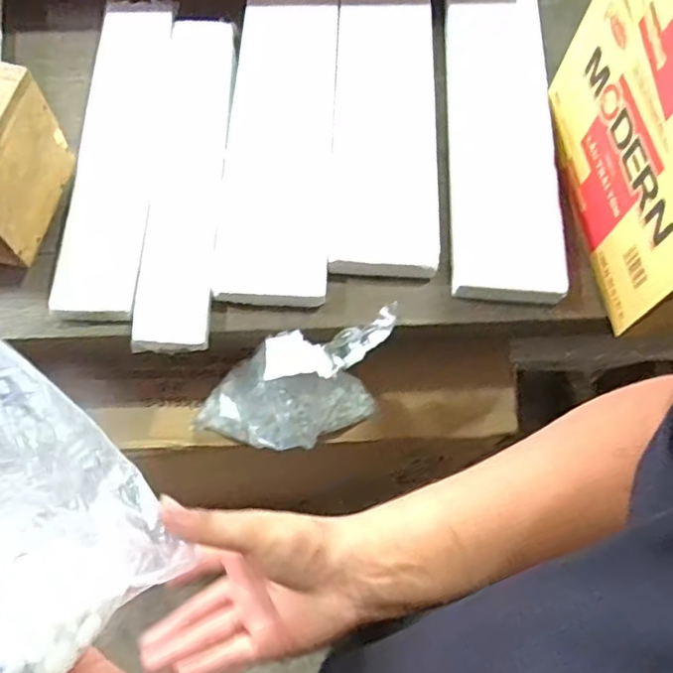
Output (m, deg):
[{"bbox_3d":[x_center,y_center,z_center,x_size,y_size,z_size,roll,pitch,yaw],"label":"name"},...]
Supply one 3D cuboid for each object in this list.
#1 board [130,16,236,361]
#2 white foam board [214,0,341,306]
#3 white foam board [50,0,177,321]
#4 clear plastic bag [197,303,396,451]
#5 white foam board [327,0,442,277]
[{"bbox_3d":[-0.214,-0.255,0.871,0.100,0.009,0.579,0,67,-3],"label":"board"},{"bbox_3d":[-0.083,-0.324,0.912,0.158,0.014,0.597,3,67,-1],"label":"white foam board"},{"bbox_3d":[-0.321,-0.292,0.882,0.113,0.012,0.570,0,67,-3],"label":"white foam board"},{"bbox_3d":[-0.058,0.078,0.824,0.265,0.193,0.130,-7,67,-5],"label":"clear plastic bag"},{"bbox_3d":[0.076,-0.357,0.926,0.154,0.021,0.574,3,67,-1],"label":"white foam board"}]

